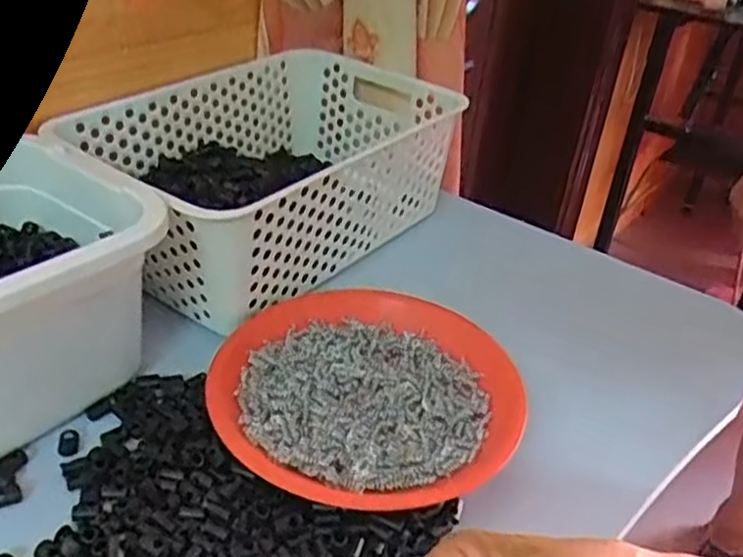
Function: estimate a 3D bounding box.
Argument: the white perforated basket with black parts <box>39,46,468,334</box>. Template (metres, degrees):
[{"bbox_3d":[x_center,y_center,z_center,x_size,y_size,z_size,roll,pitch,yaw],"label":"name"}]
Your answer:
[{"bbox_3d":[-0.086,-0.094,0.616,0.213,0.103,0.307,31,41,32],"label":"white perforated basket with black parts"}]

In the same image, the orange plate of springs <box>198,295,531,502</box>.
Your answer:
[{"bbox_3d":[-0.003,0.071,0.469,0.193,0.020,0.178,4,33,-3],"label":"orange plate of springs"}]

